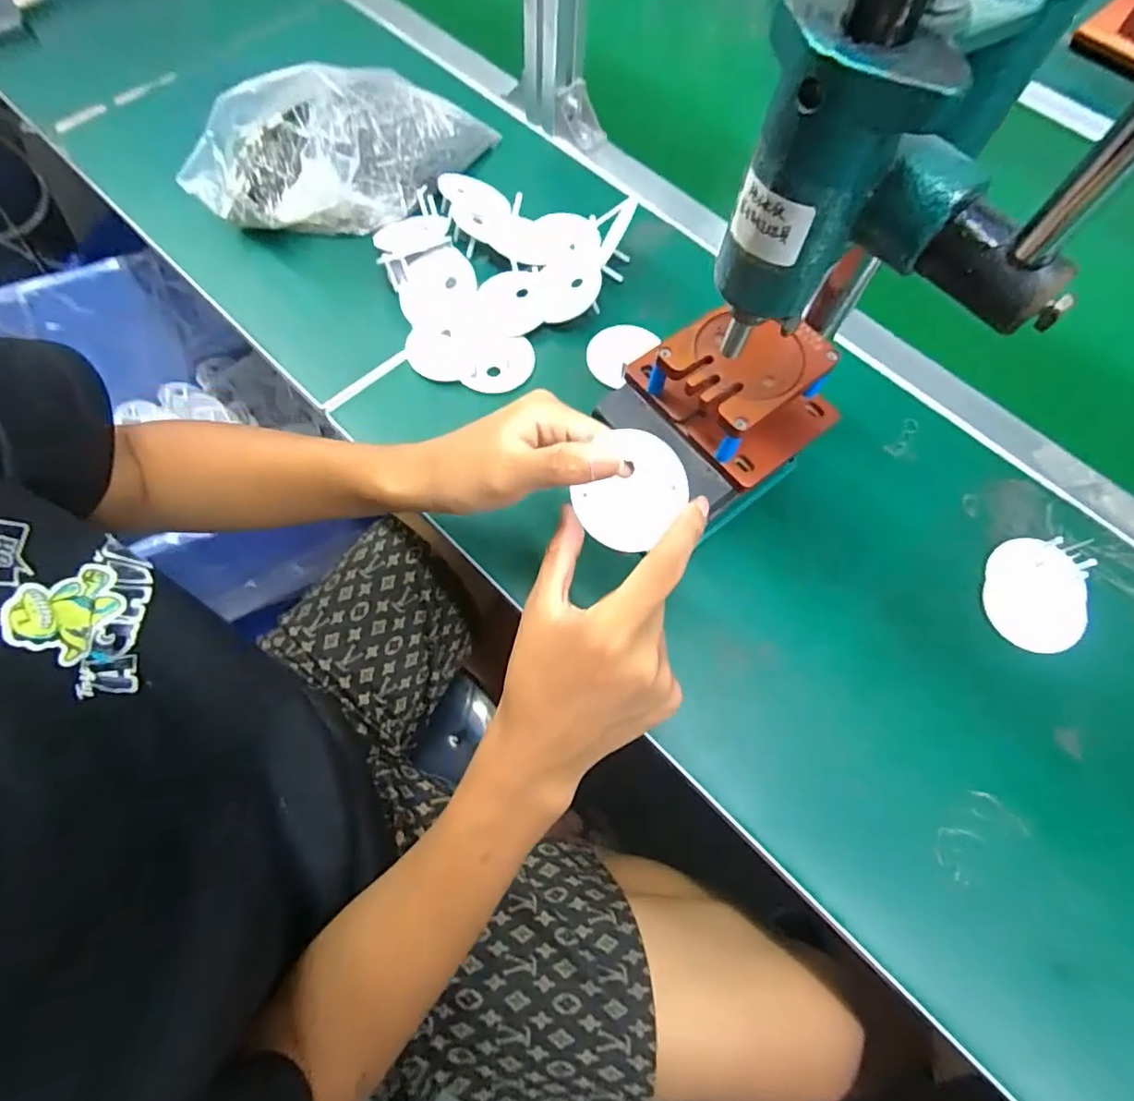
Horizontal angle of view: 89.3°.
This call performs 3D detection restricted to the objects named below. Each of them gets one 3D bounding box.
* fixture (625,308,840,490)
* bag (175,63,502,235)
[{"bbox_3d":[0.105,-0.107,0.350,0.085,0.045,0.112,-36,73,-16],"label":"fixture"},{"bbox_3d":[-0.190,-0.354,0.487,0.254,0.100,0.121,-22,70,-12],"label":"bag"}]

